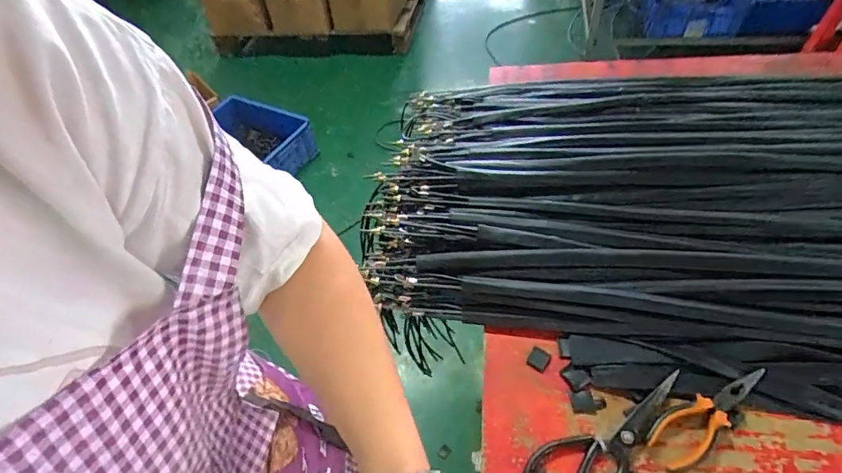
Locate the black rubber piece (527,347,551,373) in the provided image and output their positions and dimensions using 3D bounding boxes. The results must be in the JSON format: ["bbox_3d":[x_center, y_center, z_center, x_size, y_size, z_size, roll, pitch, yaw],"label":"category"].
[{"bbox_3d":[0.145,0.152,0.581,0.024,0.004,0.026,26,57,26],"label":"black rubber piece"}]

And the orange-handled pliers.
[{"bbox_3d":[0.312,0.186,0.513,0.156,0.017,0.049,-33,54,-21],"label":"orange-handled pliers"}]

